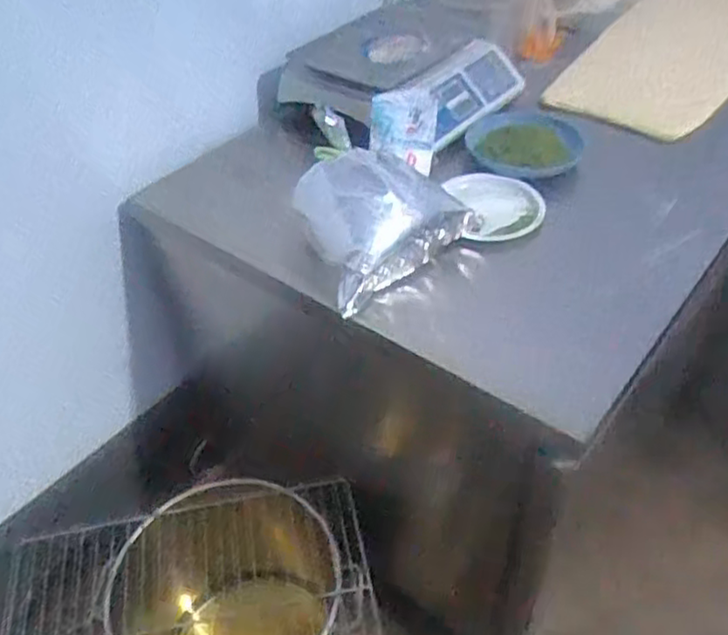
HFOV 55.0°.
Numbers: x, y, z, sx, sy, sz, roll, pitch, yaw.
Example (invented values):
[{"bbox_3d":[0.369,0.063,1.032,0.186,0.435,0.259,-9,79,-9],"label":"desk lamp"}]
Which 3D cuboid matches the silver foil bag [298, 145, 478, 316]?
[{"bbox_3d":[0.019,-0.146,0.962,0.239,0.070,0.192,-35,91,-17],"label":"silver foil bag"}]

